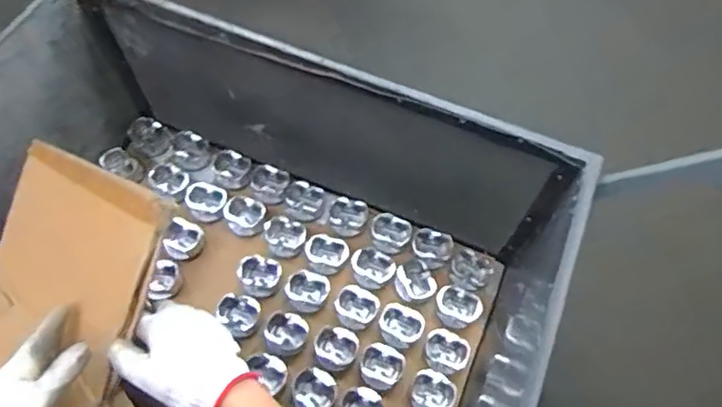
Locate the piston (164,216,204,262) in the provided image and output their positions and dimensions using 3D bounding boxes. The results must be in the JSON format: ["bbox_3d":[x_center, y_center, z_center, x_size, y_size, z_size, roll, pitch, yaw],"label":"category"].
[{"bbox_3d":[-0.434,0.084,1.327,0.089,0.057,0.094,1,63,-2],"label":"piston"}]

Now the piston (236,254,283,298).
[{"bbox_3d":[-0.239,0.172,1.283,0.103,0.046,0.090,17,64,7],"label":"piston"}]

